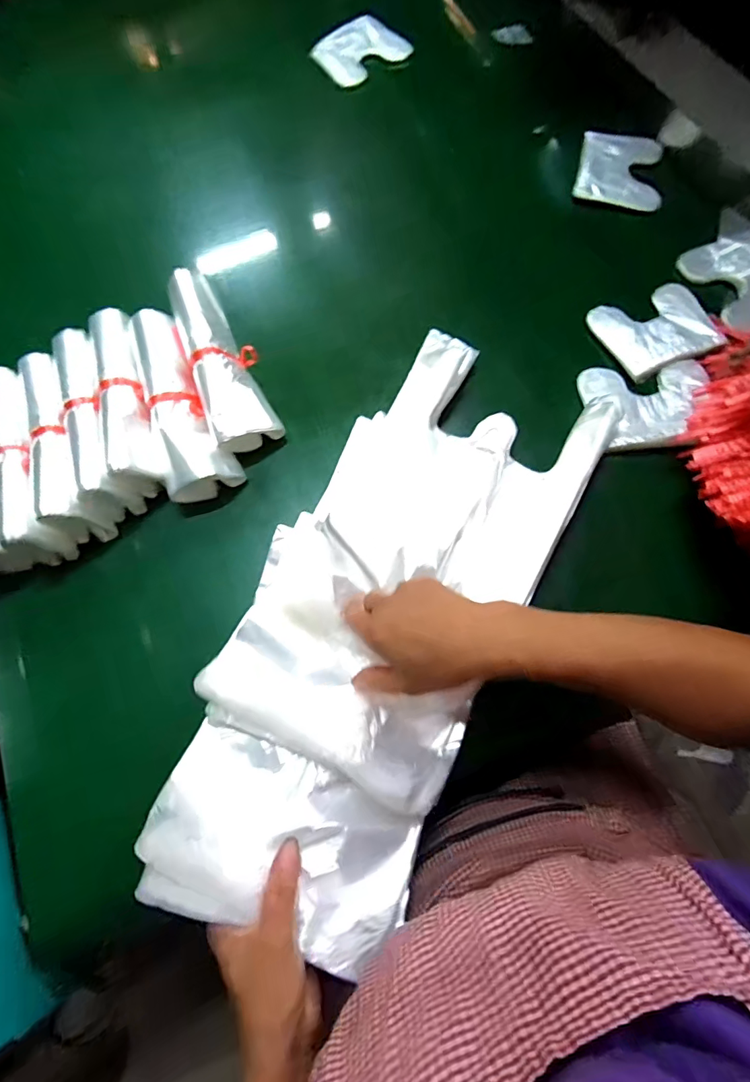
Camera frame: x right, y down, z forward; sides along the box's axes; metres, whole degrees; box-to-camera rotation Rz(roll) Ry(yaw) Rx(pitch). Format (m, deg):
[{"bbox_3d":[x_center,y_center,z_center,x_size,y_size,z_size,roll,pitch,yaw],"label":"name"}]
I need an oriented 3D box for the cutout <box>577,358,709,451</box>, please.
[{"bbox_3d":[0.287,-0.145,0.485,0.122,0.032,0.101,-6,71,0],"label":"cutout"}]

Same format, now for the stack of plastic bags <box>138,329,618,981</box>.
[{"bbox_3d":[0.010,0.049,0.396,0.219,0.081,0.482,26,71,6],"label":"stack of plastic bags"}]

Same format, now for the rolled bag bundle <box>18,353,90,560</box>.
[{"bbox_3d":[-0.322,-0.099,0.476,0.045,0.053,0.223,-19,72,-5],"label":"rolled bag bundle"}]

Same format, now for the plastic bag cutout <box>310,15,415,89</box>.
[{"bbox_3d":[-0.022,-0.734,0.697,0.117,0.023,0.114,-40,78,-13],"label":"plastic bag cutout"}]

